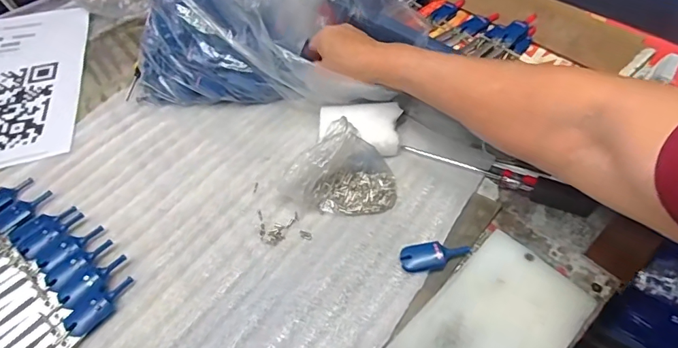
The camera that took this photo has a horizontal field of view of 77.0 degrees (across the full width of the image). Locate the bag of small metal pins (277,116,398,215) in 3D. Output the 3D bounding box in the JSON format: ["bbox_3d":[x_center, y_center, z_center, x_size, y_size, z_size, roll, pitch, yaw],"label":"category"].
[{"bbox_3d":[0.001,-0.006,0.390,0.102,0.066,0.055,7,54,9],"label":"bag of small metal pins"}]

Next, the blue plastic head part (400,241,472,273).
[{"bbox_3d":[0.081,0.070,0.359,0.057,0.012,0.024,-3,53,2],"label":"blue plastic head part"}]

